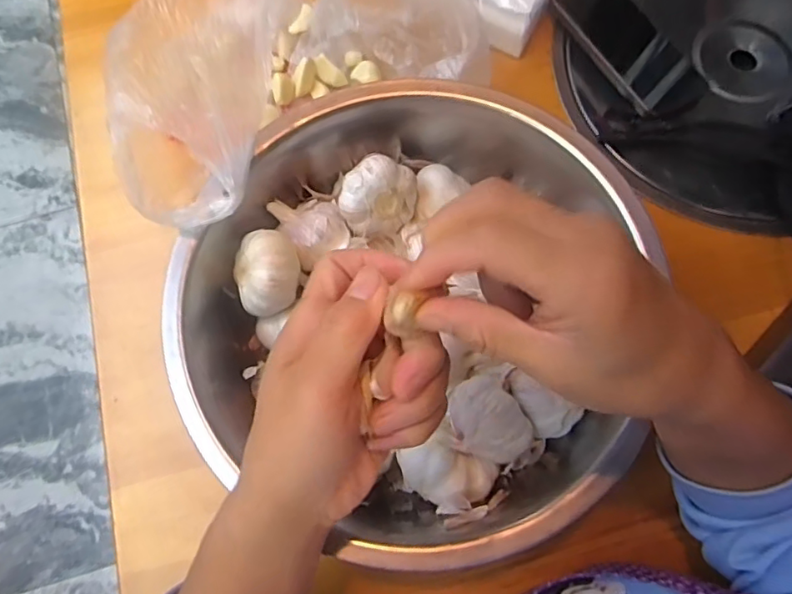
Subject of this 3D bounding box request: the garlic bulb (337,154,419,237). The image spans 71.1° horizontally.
[{"bbox_3d":[-0.012,-0.069,0.386,0.049,0.032,0.048,-1,73,2],"label":"garlic bulb"}]

